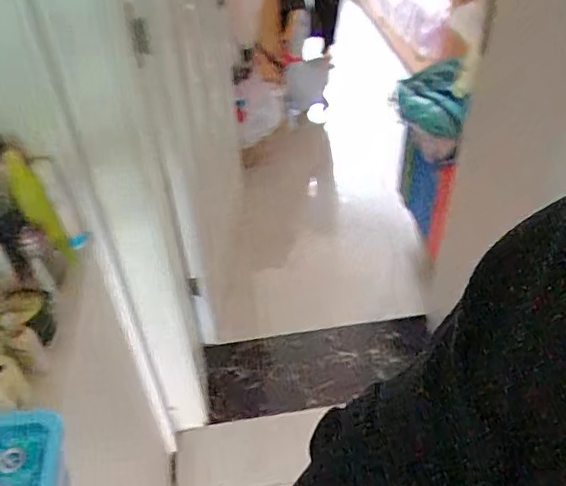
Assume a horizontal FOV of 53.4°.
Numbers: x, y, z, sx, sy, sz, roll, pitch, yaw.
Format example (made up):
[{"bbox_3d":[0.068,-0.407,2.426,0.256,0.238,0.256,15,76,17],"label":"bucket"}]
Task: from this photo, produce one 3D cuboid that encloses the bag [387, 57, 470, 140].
[{"bbox_3d":[0.462,-0.441,1.747,0.227,0.155,0.233,6,42,10],"label":"bag"}]

